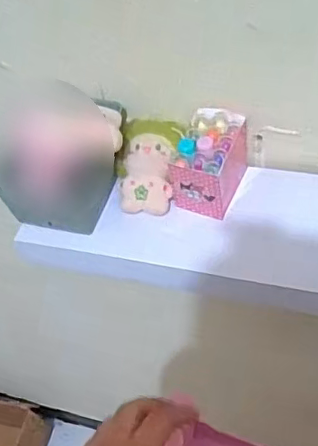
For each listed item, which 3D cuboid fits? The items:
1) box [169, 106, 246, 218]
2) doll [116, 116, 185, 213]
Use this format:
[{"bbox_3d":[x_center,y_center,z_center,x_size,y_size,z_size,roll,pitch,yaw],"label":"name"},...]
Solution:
[{"bbox_3d":[0.055,-0.065,0.612,0.060,0.076,0.097,18,53,17],"label":"box"},{"bbox_3d":[-0.009,-0.065,0.628,0.065,0.060,0.093,10,51,12],"label":"doll"}]

